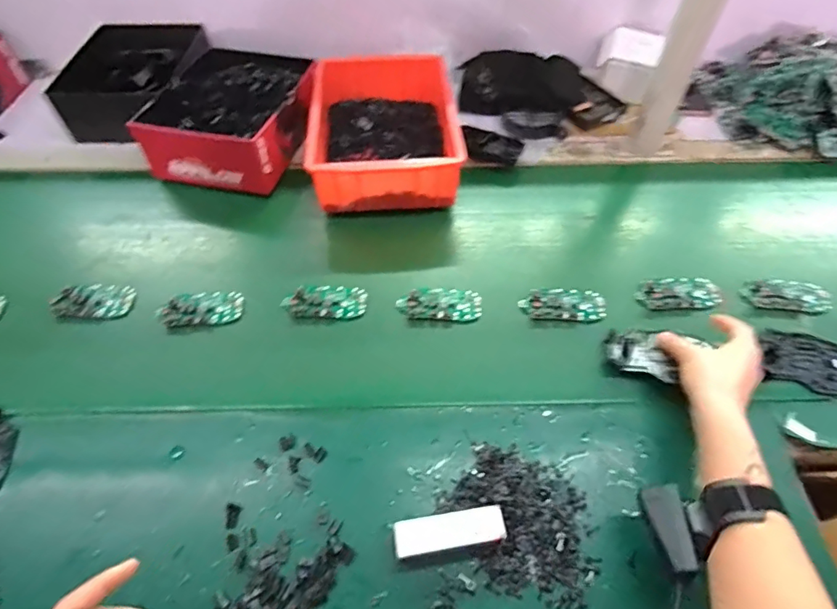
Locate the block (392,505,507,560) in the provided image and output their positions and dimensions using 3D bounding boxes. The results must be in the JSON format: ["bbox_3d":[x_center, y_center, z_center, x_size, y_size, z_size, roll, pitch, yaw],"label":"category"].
[{"bbox_3d":[0.028,0.203,0.432,0.096,0.031,0.029,-8,54,-6],"label":"block"}]

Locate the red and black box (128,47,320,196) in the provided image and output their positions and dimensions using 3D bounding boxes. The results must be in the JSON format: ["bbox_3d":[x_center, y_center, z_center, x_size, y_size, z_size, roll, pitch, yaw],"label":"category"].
[{"bbox_3d":[-0.273,-0.287,0.735,0.205,0.091,0.228,10,54,7],"label":"red and black box"}]

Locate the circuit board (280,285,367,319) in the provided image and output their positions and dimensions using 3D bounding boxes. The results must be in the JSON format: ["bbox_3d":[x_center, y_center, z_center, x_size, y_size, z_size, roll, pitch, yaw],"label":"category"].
[{"bbox_3d":[-0.116,-0.002,0.601,0.102,0.014,0.046,0,54,-1],"label":"circuit board"}]

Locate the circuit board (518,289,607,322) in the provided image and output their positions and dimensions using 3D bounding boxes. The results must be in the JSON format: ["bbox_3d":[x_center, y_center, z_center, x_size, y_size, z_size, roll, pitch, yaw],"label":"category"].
[{"bbox_3d":[0.178,-0.001,0.596,0.103,0.012,0.045,0,54,-1],"label":"circuit board"}]

